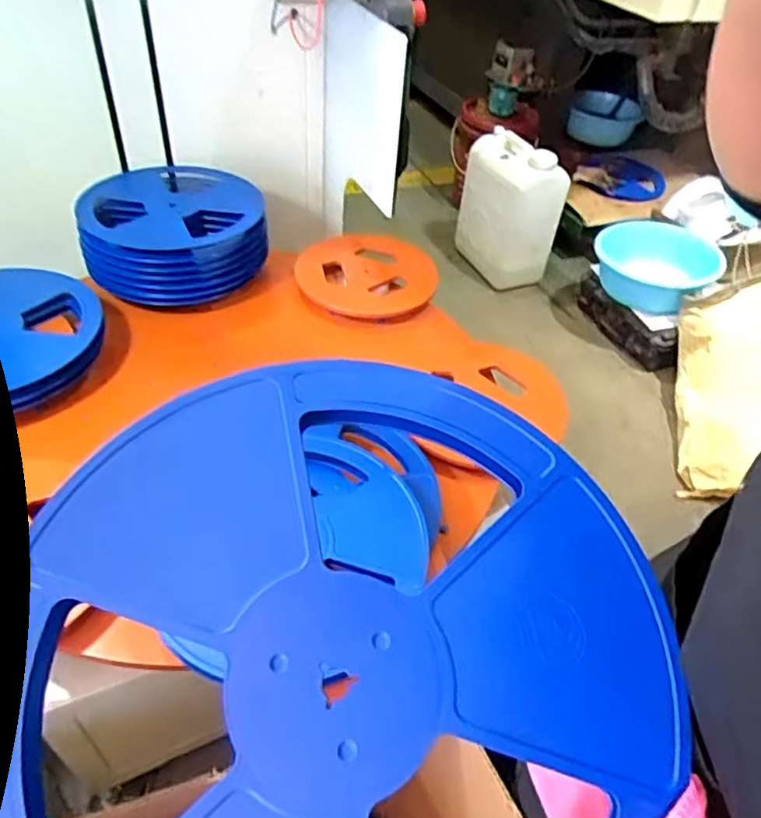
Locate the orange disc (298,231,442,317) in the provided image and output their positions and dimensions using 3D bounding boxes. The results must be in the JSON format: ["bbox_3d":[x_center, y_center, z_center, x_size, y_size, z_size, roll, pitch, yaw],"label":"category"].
[{"bbox_3d":[-0.025,-0.278,1.251,0.262,0.026,0.270,4,48,-4],"label":"orange disc"}]

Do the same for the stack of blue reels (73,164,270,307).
[{"bbox_3d":[-0.383,-0.349,1.212,0.321,0.117,0.328,-1,45,-9],"label":"stack of blue reels"}]

